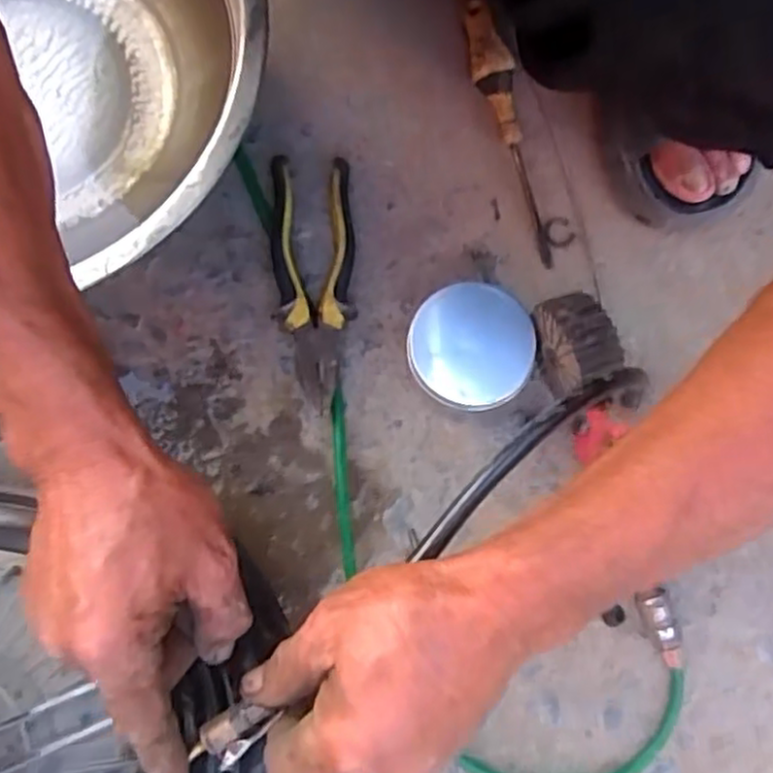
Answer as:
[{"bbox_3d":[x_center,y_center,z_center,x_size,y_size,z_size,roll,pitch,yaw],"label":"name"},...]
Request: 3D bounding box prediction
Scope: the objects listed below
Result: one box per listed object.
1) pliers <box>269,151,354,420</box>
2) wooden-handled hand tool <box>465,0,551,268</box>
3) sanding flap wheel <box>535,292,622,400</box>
[{"bbox_3d":[-0.051,-0.077,0.523,0.058,0.029,0.187,-5,78,-1],"label":"pliers"},{"bbox_3d":[0.094,-0.189,0.536,0.026,0.036,0.196,-19,79,-4],"label":"wooden-handled hand tool"},{"bbox_3d":[0.118,-0.028,0.462,0.035,0.060,0.058,-24,80,-5],"label":"sanding flap wheel"}]

